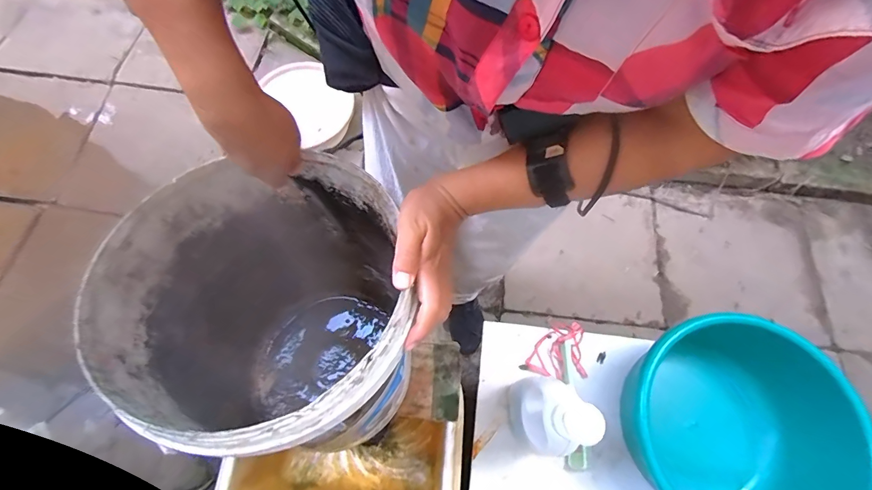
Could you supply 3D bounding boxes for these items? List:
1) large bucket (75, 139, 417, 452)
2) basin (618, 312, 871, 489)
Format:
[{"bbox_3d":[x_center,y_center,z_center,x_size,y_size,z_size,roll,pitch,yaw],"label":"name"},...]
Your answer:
[{"bbox_3d":[-0.199,0.091,0.525,0.326,0.382,0.291,4,67,0],"label":"large bucket"},{"bbox_3d":[0.479,0.292,0.638,0.314,0.134,0.336,0,67,-1],"label":"basin"}]

